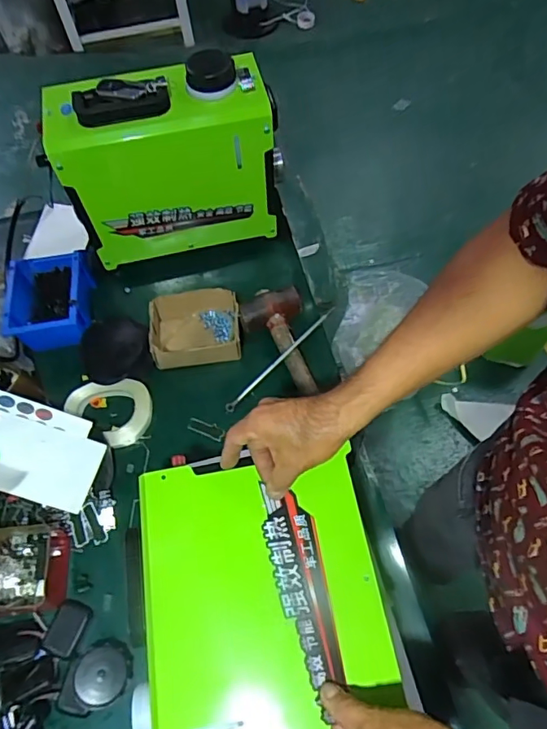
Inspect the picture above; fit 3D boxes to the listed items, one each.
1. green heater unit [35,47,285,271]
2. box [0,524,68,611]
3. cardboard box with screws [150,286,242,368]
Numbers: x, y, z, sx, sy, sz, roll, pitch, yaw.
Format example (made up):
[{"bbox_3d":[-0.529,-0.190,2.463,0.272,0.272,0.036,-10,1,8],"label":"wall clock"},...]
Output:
[{"bbox_3d":[-0.152,-0.301,0.756,0.303,0.256,0.111,-13,62,-4],"label":"green heater unit"},{"bbox_3d":[-0.325,0.262,0.637,0.111,0.047,0.102,-5,62,0],"label":"box"},{"bbox_3d":[-0.121,-0.057,0.780,0.133,0.056,0.107,-6,62,-1],"label":"cardboard box with screws"}]

